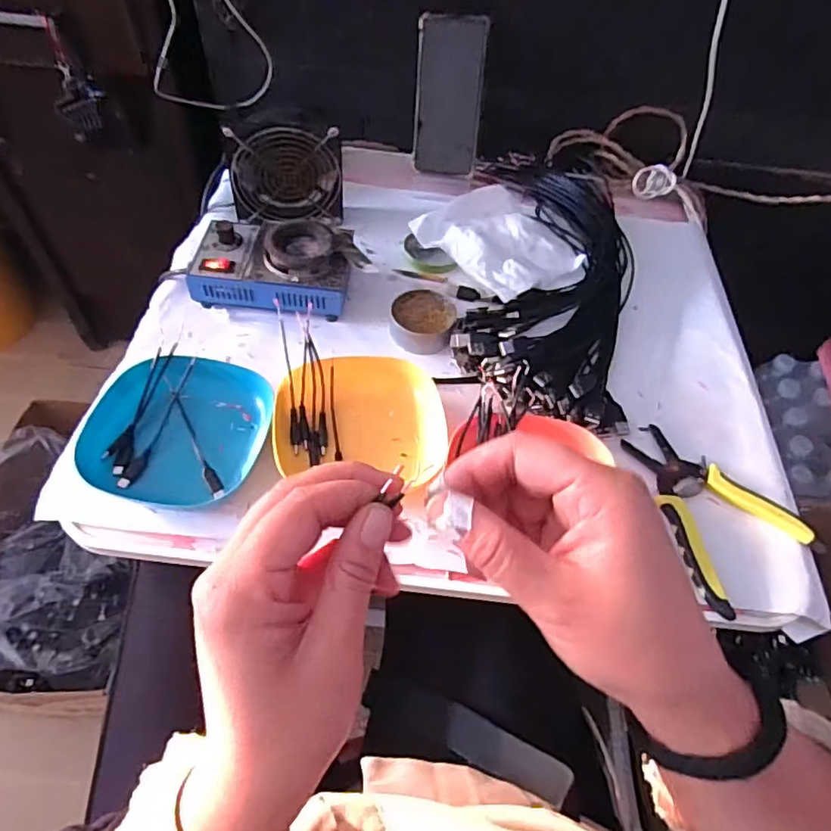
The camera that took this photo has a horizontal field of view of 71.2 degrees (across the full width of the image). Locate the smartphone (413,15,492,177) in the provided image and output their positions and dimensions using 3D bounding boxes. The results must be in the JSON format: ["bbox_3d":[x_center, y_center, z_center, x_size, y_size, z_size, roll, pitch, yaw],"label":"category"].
[{"bbox_3d":[0.038,-0.372,0.684,0.083,0.163,0.009,15,33,17],"label":"smartphone"}]

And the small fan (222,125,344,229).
[{"bbox_3d":[-0.140,-0.264,0.636,0.119,0.110,0.045,-4,56,-7],"label":"small fan"}]

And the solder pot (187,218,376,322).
[{"bbox_3d":[-0.138,-0.153,0.587,0.160,0.060,0.106,5,55,-1],"label":"solder pot"}]

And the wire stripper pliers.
[{"bbox_3d":[0.254,0.072,0.483,0.116,0.012,0.159,-12,57,-13],"label":"wire stripper pliers"}]

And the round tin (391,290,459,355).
[{"bbox_3d":[0.007,-0.092,0.572,0.062,0.026,0.063,2,55,-3],"label":"round tin"}]

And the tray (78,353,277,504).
[{"bbox_3d":[-0.195,0.010,0.480,0.133,0.028,0.126,9,55,2],"label":"tray"}]

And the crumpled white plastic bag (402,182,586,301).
[{"bbox_3d":[0.102,-0.195,0.650,0.163,0.032,0.150,-26,61,-20],"label":"crumpled white plastic bag"}]

